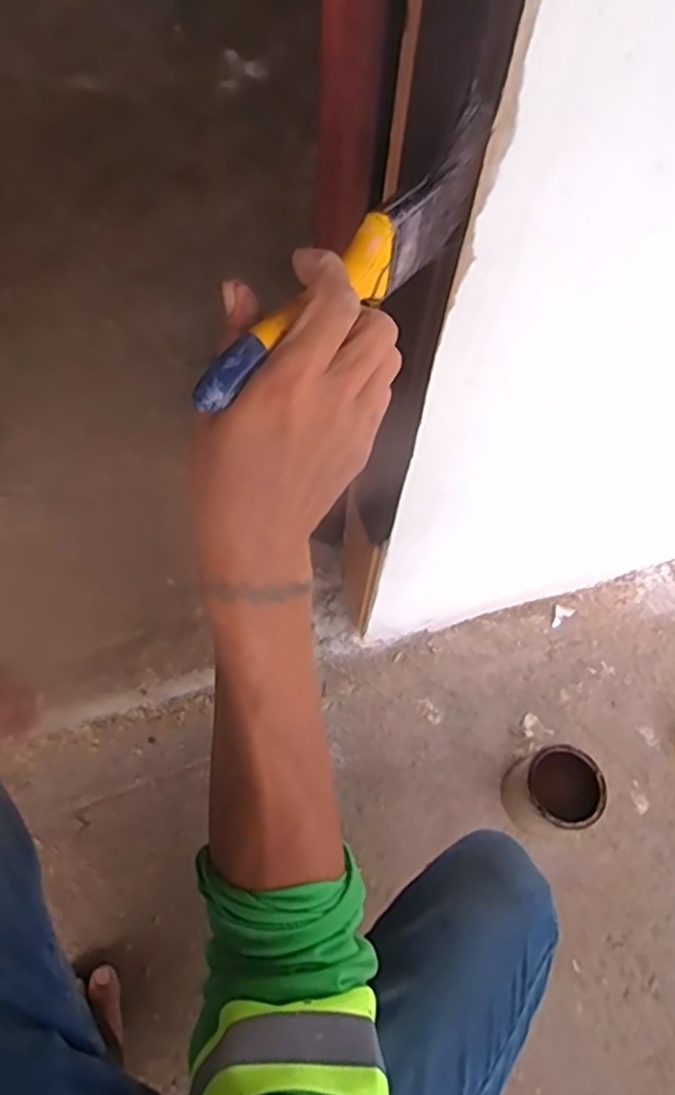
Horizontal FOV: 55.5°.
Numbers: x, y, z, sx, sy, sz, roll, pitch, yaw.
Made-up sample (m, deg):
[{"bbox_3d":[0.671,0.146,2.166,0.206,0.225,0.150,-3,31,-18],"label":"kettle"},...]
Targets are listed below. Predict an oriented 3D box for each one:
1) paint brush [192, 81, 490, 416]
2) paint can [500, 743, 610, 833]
[{"bbox_3d":[0.003,-0.126,0.299,0.015,0.066,0.185,40,74,15],"label":"paint brush"},{"bbox_3d":[0.279,0.322,0.847,0.102,0.113,0.100,-16,65,-12],"label":"paint can"}]

